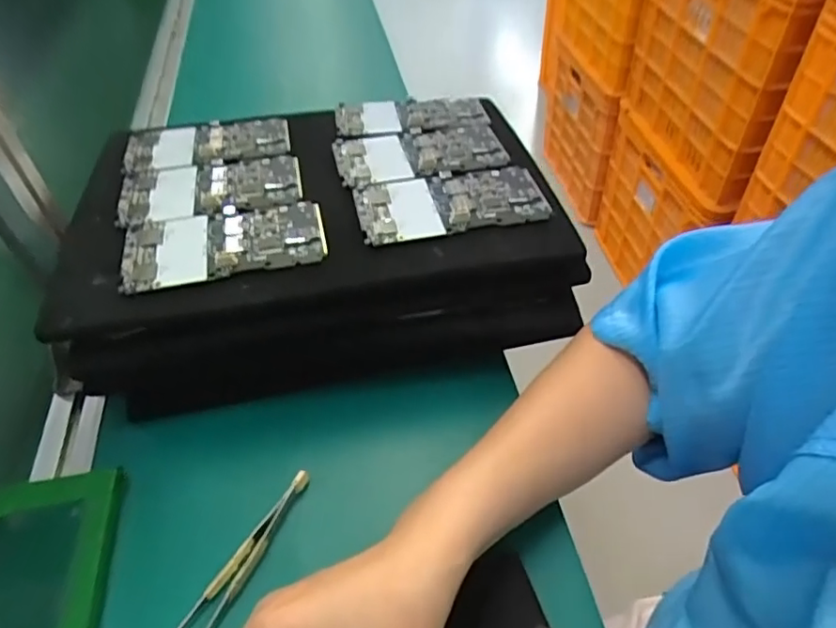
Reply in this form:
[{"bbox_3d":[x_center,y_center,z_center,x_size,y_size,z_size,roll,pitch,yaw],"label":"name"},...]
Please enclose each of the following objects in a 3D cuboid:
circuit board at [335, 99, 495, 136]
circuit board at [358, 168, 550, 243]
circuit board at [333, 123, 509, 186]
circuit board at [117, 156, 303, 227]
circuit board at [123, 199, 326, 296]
[{"bbox_3d":[-0.005,-0.171,0.505,0.129,0.007,0.063,-4,48,-7],"label":"circuit board"},{"bbox_3d":[0.023,-0.079,0.408,0.128,0.006,0.061,-12,48,-7],"label":"circuit board"},{"bbox_3d":[0.000,-0.127,0.456,0.129,0.013,0.069,-13,48,-8],"label":"circuit board"},{"bbox_3d":[-0.151,-0.093,0.429,0.126,0.008,0.064,-10,48,-6],"label":"circuit board"},{"bbox_3d":[-0.126,-0.048,0.382,0.125,0.007,0.060,-12,48,-8],"label":"circuit board"}]

